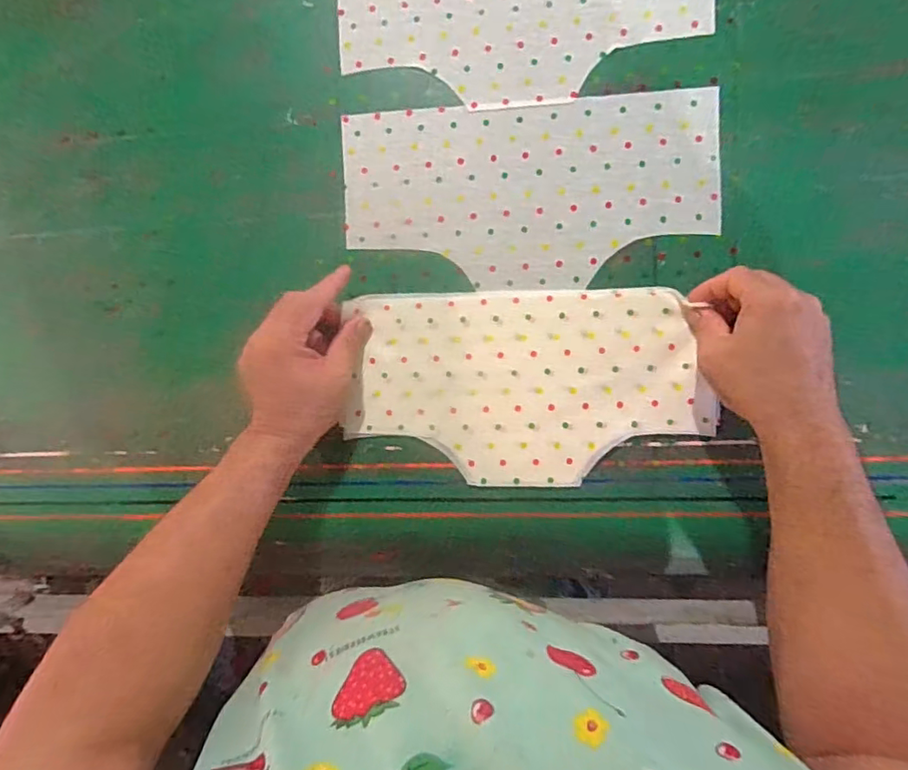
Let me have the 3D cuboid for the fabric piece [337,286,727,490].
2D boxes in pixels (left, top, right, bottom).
[{"bbox_3d":[0.062,0.003,0.485,0.305,0.005,0.167,0,90,7],"label":"fabric piece"}]

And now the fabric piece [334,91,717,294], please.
[{"bbox_3d":[0.063,-0.166,0.481,0.319,0.005,0.159,-1,90,7],"label":"fabric piece"}]

